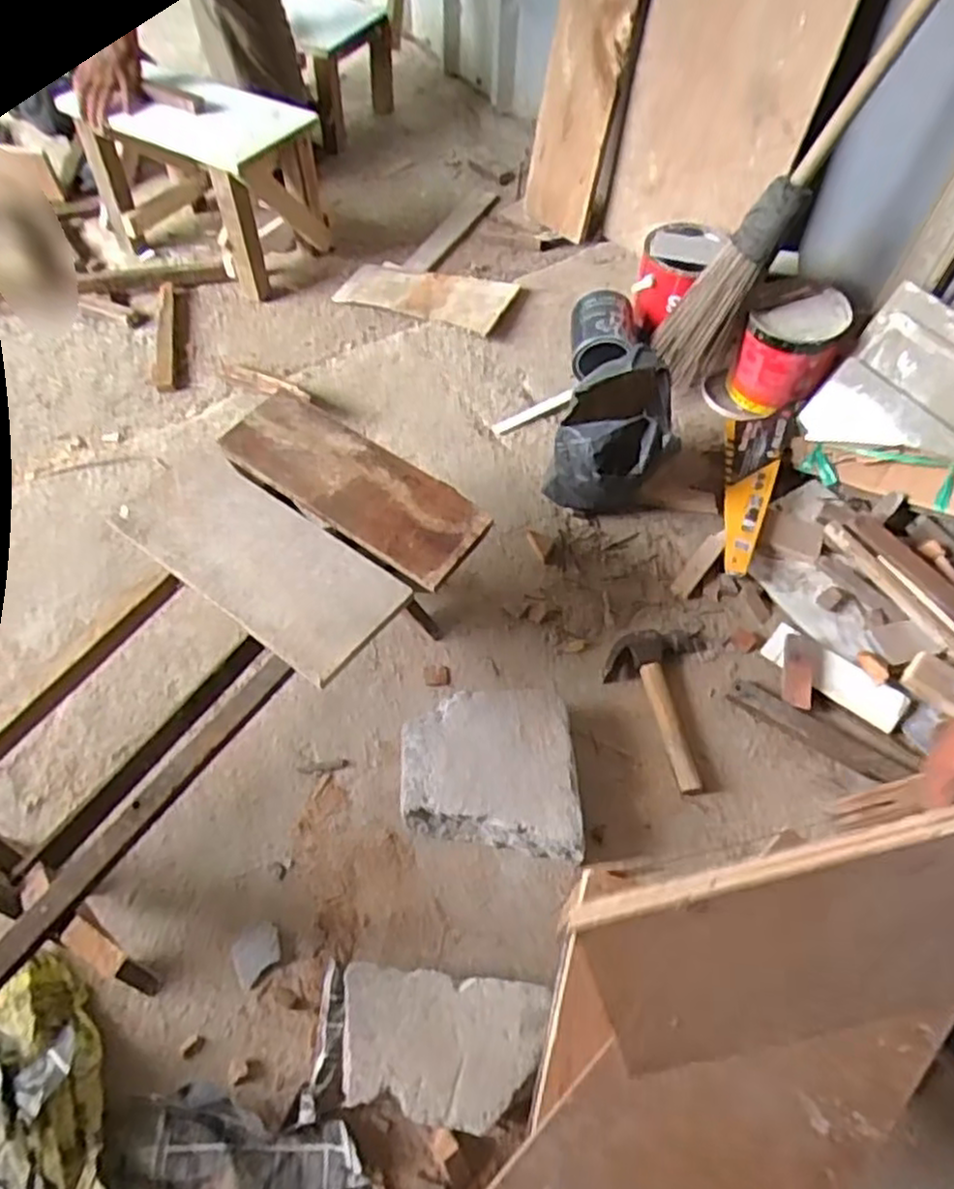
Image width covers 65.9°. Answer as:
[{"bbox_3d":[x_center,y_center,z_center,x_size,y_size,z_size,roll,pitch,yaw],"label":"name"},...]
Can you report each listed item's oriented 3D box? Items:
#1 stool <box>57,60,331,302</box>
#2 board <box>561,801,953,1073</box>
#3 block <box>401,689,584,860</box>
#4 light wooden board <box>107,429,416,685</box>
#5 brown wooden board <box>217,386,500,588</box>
[{"bbox_3d":[-0.492,-0.782,1.401,0.378,0.278,0.245,22,60,14],"label":"stool"},{"bbox_3d":[0.235,0.183,0.404,0.342,0.151,0.013,-14,26,5],"label":"board"},{"bbox_3d":[0.016,0.209,0.874,0.207,0.071,0.185,2,57,2],"label":"block"},{"bbox_3d":[-0.255,-0.056,0.838,0.369,0.020,0.154,34,64,21],"label":"light wooden board"},{"bbox_3d":[-0.152,-0.142,0.899,0.353,0.026,0.129,33,64,20],"label":"brown wooden board"}]

